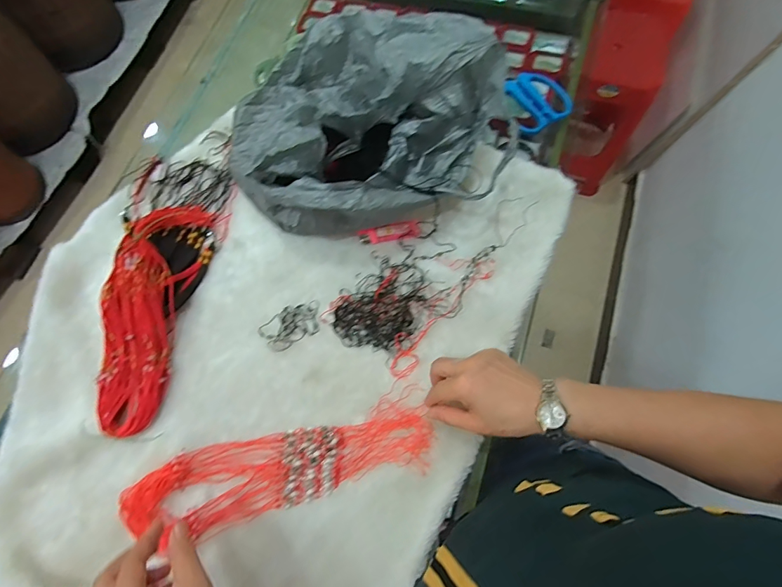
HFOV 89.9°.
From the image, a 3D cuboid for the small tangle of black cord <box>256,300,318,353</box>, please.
[{"bbox_3d":[-0.122,0.039,0.486,0.078,0.004,0.045,-29,76,-9],"label":"small tangle of black cord"}]

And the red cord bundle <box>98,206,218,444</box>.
[{"bbox_3d":[-0.291,0.018,0.466,0.106,0.049,0.282,3,73,0],"label":"red cord bundle"}]

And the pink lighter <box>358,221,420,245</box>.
[{"bbox_3d":[-0.002,-0.079,0.515,0.078,0.012,0.020,-8,74,-3],"label":"pink lighter"}]

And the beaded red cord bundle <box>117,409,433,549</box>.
[{"bbox_3d":[-0.119,0.197,0.435,0.333,0.017,0.081,-12,74,-6],"label":"beaded red cord bundle"}]

